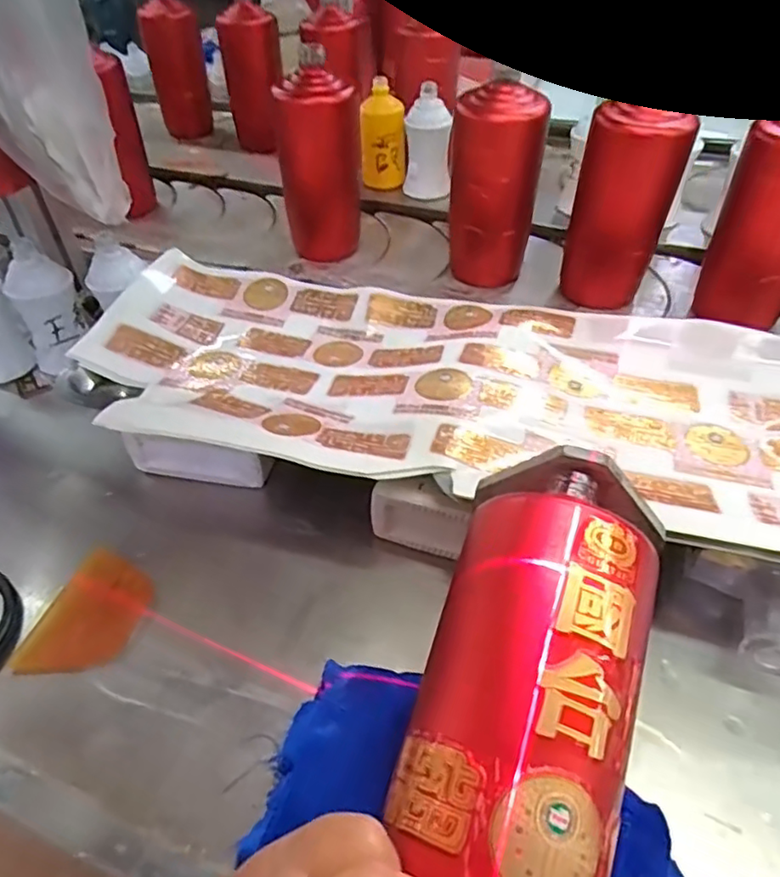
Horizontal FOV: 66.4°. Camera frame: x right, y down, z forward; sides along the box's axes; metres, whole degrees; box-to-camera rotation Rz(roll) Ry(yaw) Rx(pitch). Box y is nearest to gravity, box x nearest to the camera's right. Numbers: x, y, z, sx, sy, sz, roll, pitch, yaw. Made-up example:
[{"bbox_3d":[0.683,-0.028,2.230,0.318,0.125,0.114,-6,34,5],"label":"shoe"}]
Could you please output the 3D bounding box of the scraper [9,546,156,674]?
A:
[{"bbox_3d":[-0.186,0.110,0.372,0.058,0.007,0.082,10,47,12],"label":"scraper"}]

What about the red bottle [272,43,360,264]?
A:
[{"bbox_3d":[-0.072,-0.278,0.618,0.067,0.177,0.058,14,48,16],"label":"red bottle"}]

